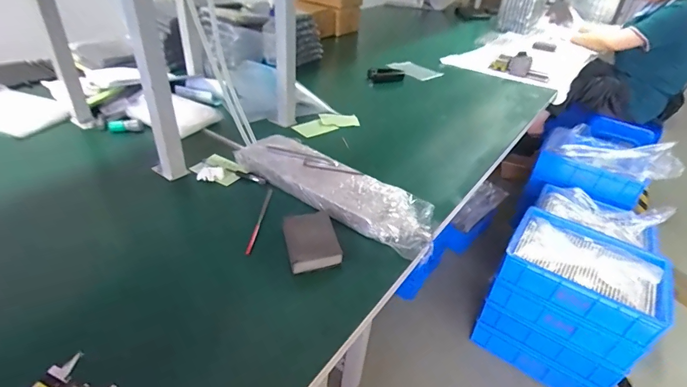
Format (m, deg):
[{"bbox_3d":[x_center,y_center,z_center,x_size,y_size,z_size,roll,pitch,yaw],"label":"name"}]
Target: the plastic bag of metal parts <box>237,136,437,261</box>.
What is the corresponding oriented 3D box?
[{"bbox_3d":[-0.019,-0.012,0.666,0.379,0.053,0.111,24,39,23],"label":"plastic bag of metal parts"}]

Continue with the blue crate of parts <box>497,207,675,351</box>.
[{"bbox_3d":[0.703,0.227,1.144,0.399,0.121,0.288,26,40,25],"label":"blue crate of parts"}]

